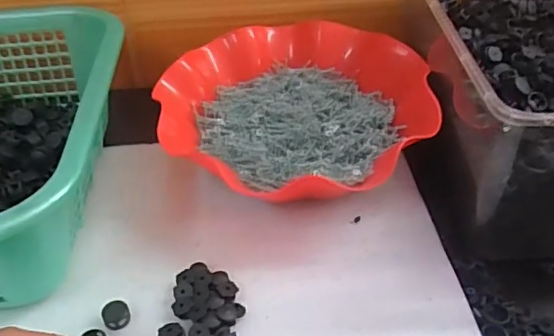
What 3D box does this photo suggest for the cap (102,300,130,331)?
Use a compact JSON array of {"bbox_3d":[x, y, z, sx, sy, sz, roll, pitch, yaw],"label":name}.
[{"bbox_3d":[-0.105,0.095,0.366,0.017,0.007,0.019,-22,47,-22],"label":"cap"}]

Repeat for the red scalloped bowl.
[{"bbox_3d":[0.016,-0.053,0.483,0.218,0.070,0.202,0,43,0],"label":"red scalloped bowl"}]

